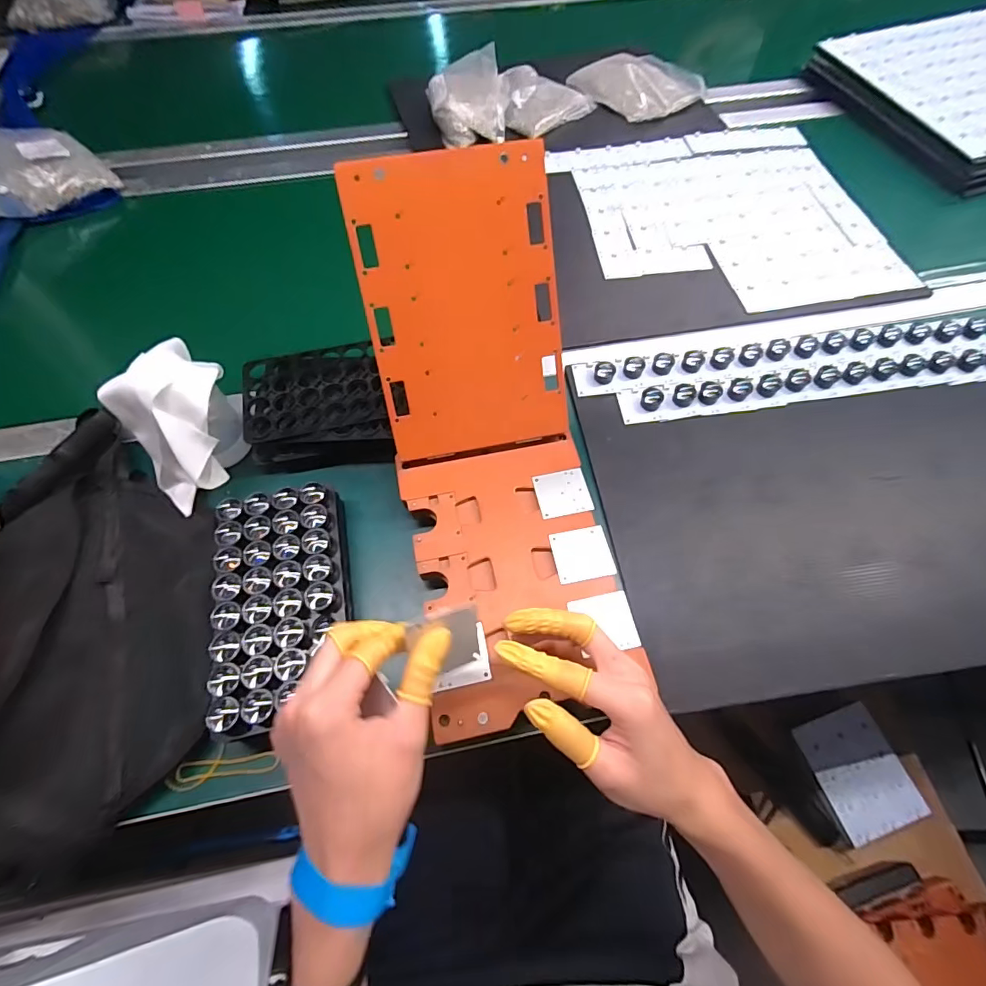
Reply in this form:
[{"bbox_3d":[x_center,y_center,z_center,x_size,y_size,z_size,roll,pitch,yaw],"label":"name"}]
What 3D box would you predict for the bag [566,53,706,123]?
[{"bbox_3d":[0.238,-0.673,0.778,0.168,0.029,0.162,-30,67,-14],"label":"bag"}]

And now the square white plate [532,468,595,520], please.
[{"bbox_3d":[0.064,0.000,0.432,0.048,0.004,0.043,-11,63,-5],"label":"square white plate"}]

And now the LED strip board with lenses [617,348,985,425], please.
[{"bbox_3d":[0.349,-0.121,0.515,0.424,0.018,0.045,-8,63,-3],"label":"LED strip board with lenses"}]

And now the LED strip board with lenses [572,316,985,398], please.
[{"bbox_3d":[0.320,-0.158,0.529,0.460,0.016,0.041,-7,63,-3],"label":"LED strip board with lenses"}]

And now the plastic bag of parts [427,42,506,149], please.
[{"bbox_3d":[-0.041,-0.610,0.737,0.114,0.053,0.161,-7,63,-3],"label":"plastic bag of parts"}]

